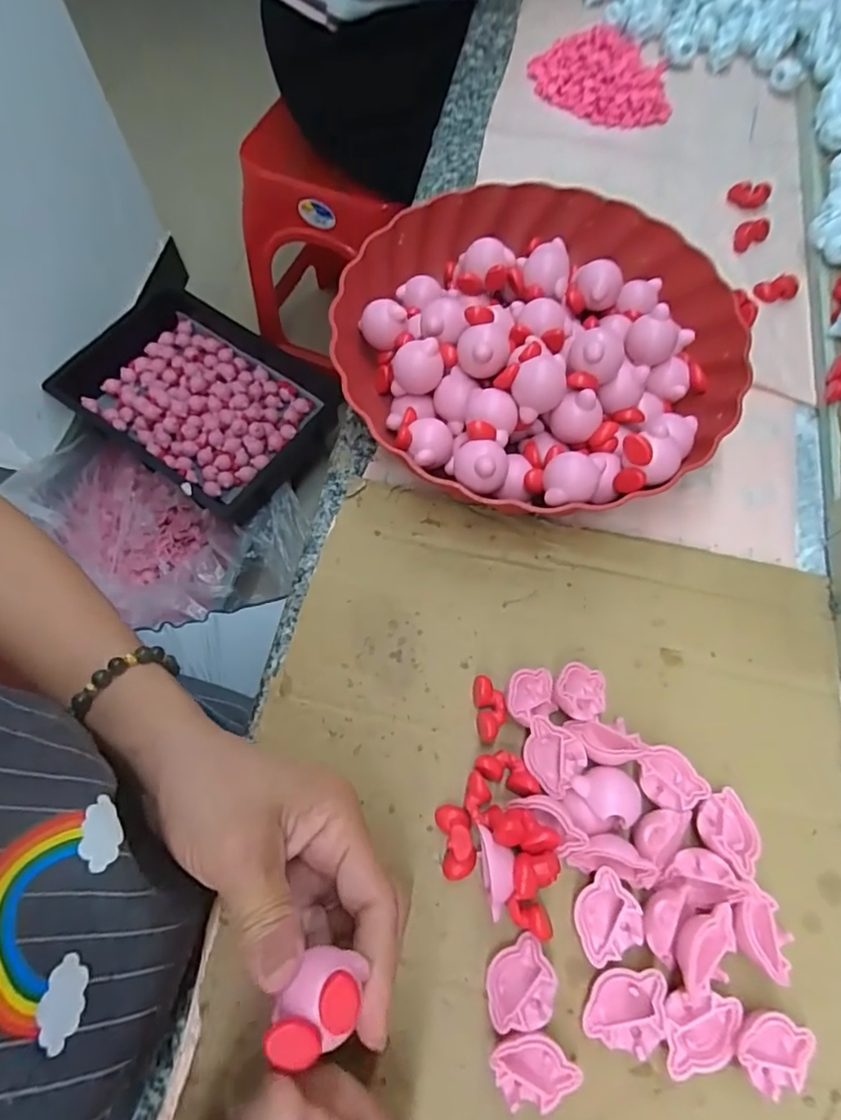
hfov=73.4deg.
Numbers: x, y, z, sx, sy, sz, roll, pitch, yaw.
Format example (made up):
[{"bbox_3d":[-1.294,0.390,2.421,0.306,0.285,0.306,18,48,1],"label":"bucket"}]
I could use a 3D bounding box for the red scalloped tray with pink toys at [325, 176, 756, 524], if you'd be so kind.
[{"bbox_3d":[0.078,-0.143,0.353,0.255,0.062,0.247,-28,71,-11],"label":"red scalloped tray with pink toys"}]

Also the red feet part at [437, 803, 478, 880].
[{"bbox_3d":[0.017,0.132,0.264,0.015,0.014,0.031,-7,68,-3],"label":"red feet part"}]

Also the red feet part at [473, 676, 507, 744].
[{"bbox_3d":[0.035,0.077,0.288,0.016,0.013,0.031,-3,68,-2],"label":"red feet part"}]

